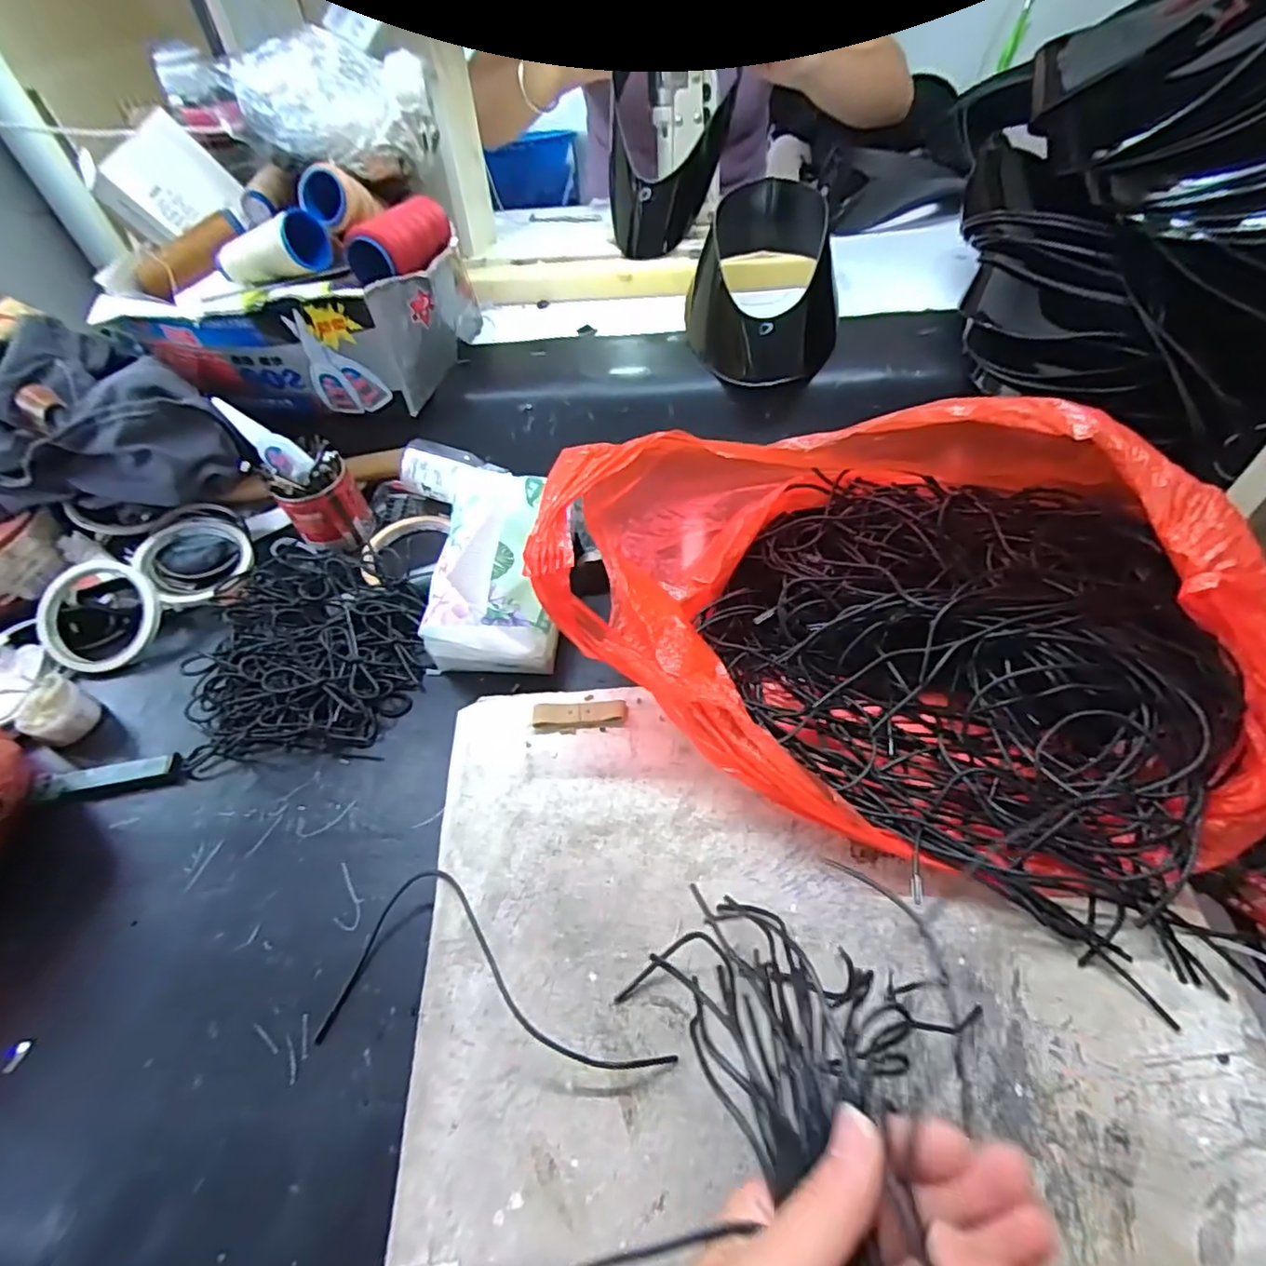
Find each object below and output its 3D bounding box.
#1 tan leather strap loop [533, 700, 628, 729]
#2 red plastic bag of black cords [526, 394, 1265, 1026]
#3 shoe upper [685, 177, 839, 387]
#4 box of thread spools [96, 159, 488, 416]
[{"bbox_3d":[-0.035,0.053,0.409,0.062,0.006,0.017,-5,56,2],"label":"tan leather strap loop"},{"bbox_3d":[0.169,-0.051,0.369,0.380,0.140,0.317,23,58,22],"label":"red plastic bag of black cords"},{"bbox_3d":[0.127,-0.342,0.596,0.145,0.089,0.202,2,53,8],"label":"shoe upper"},{"bbox_3d":[-0.300,-0.299,0.572,0.264,0.148,0.199,5,53,10],"label":"box of thread spools"}]

